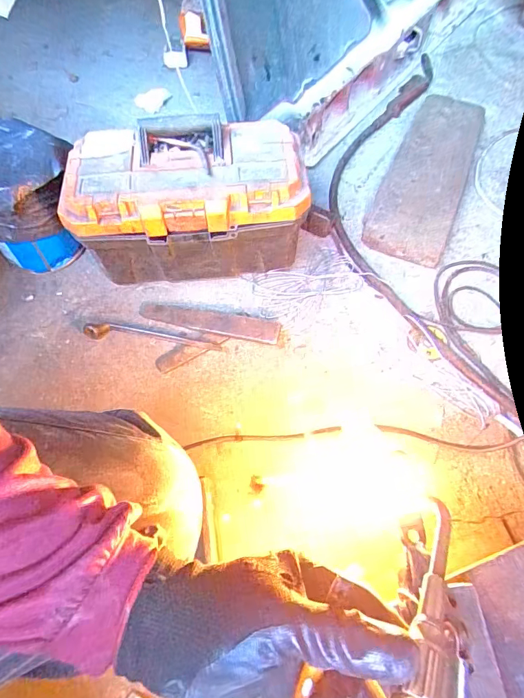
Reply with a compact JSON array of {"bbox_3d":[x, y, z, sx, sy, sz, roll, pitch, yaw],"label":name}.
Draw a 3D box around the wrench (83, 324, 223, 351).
[{"bbox_3d":[-0.191,-0.024,0.724,0.242,0.018,0.031,4,63,4],"label":"wrench"}]

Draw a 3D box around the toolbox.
[{"bbox_3d":[-0.124,-0.239,0.726,0.372,0.210,0.195,-9,63,-3],"label":"toolbox"}]

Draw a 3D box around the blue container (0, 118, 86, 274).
[{"bbox_3d":[-0.414,-0.272,0.758,0.181,0.218,0.177,-12,63,-4],"label":"blue container"}]

